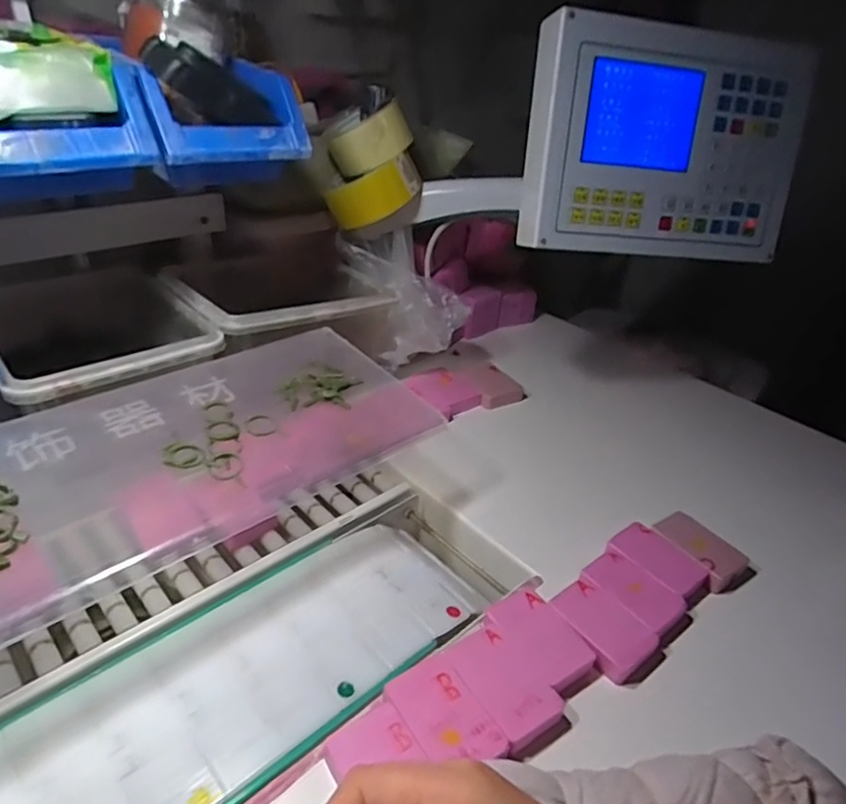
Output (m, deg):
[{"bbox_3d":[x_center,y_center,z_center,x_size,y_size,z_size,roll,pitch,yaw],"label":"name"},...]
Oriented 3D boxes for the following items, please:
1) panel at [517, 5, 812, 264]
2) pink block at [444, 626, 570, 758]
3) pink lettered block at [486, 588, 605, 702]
[{"bbox_3d":[0.214,-0.223,0.528,0.241,0.183,0.045,2,20,-9],"label":"panel"},{"bbox_3d":[0.050,0.186,0.383,0.049,0.027,0.076,-21,41,-37],"label":"pink block"},{"bbox_3d":[0.081,0.167,0.417,0.046,0.026,0.071,-17,39,-33],"label":"pink lettered block"}]

